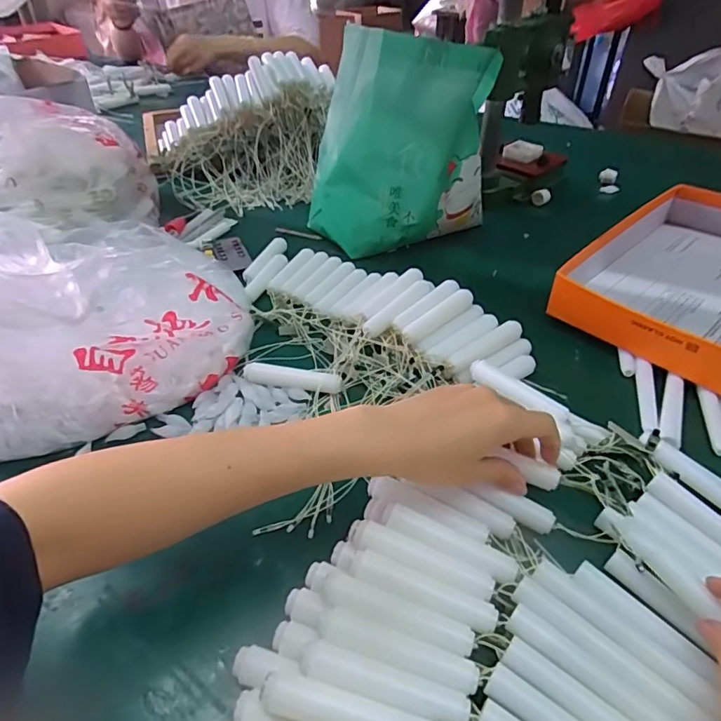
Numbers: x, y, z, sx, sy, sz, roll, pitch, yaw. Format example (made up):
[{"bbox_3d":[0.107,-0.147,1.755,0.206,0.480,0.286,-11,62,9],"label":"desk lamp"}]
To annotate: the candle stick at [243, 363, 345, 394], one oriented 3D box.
[{"bbox_3d":[-0.063,0.016,0.493,0.091,0.012,0.018,5,41,4],"label":"candle stick"}]

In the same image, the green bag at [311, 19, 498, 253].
[{"bbox_3d":[0.047,-0.248,0.631,0.214,0.236,0.104,6,41,5],"label":"green bag"}]

